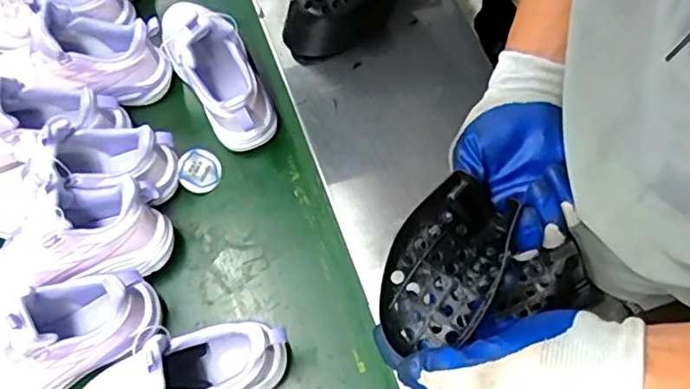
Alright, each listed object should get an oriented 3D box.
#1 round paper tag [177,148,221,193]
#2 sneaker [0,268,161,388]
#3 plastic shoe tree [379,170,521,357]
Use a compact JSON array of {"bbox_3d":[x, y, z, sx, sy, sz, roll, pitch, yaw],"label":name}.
[{"bbox_3d":[-0.167,-0.028,0.670,0.048,0.004,0.050,-1,93,-22],"label":"round paper tag"},{"bbox_3d":[-0.288,0.140,0.552,0.217,0.115,0.080,-27,66,-11],"label":"sneaker"},{"bbox_3d":[0.074,0.049,0.421,0.076,0.044,0.128,27,68,12],"label":"plastic shoe tree"}]

